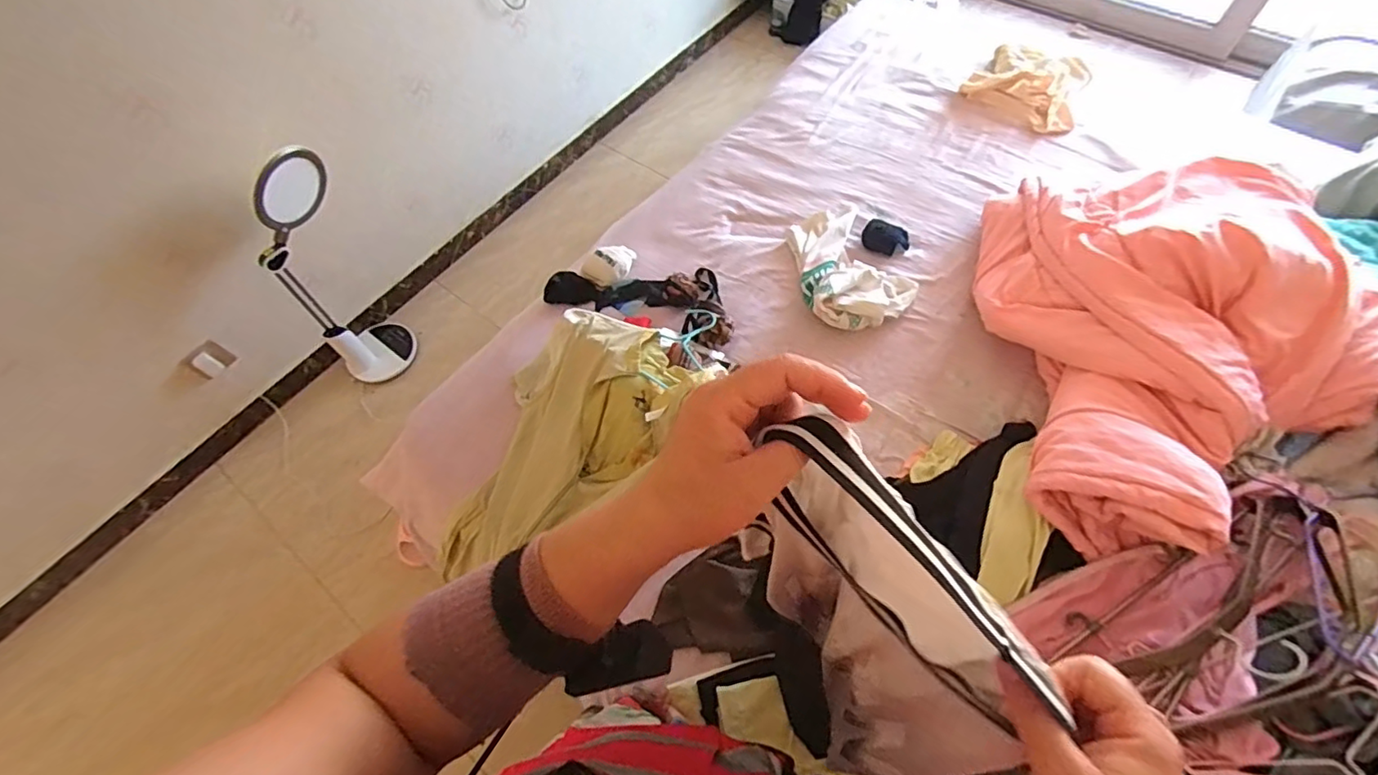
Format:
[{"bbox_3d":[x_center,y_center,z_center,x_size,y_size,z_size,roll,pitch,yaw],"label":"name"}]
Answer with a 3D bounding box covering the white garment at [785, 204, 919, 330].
[{"bbox_3d":[0.312,-0.254,1.153,0.201,0.069,0.293,-16,62,-5],"label":"white garment"}]

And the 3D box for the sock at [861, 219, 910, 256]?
[{"bbox_3d":[0.412,-0.314,1.211,0.094,0.035,0.067,20,65,14],"label":"sock"}]

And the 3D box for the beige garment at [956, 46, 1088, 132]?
[{"bbox_3d":[0.848,-0.750,1.408,0.268,0.053,0.277,39,71,22],"label":"beige garment"}]

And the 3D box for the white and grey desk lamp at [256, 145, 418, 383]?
[{"bbox_3d":[-0.906,-0.267,1.529,0.190,0.689,0.295,34,69,20],"label":"white and grey desk lamp"}]

